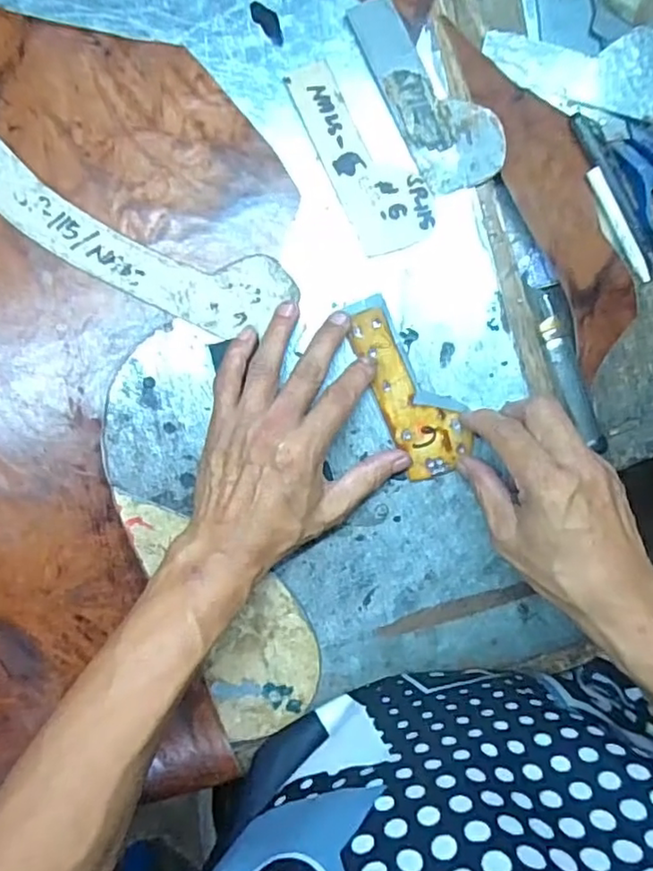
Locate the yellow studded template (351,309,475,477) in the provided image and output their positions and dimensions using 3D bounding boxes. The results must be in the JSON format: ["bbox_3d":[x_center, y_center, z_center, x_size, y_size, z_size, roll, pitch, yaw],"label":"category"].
[{"bbox_3d":[0.054,-0.028,0.402,0.044,0.006,0.116,-30,96,-3],"label":"yellow studded template"}]

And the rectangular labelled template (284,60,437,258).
[{"bbox_3d":[0.025,-0.178,0.388,0.052,0.005,0.124,-28,98,-4],"label":"rectangular labelled template"}]

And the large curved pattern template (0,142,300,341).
[{"bbox_3d":[-0.121,-0.117,0.379,0.202,0.004,0.054,23,92,-9],"label":"large curved pattern template"}]

